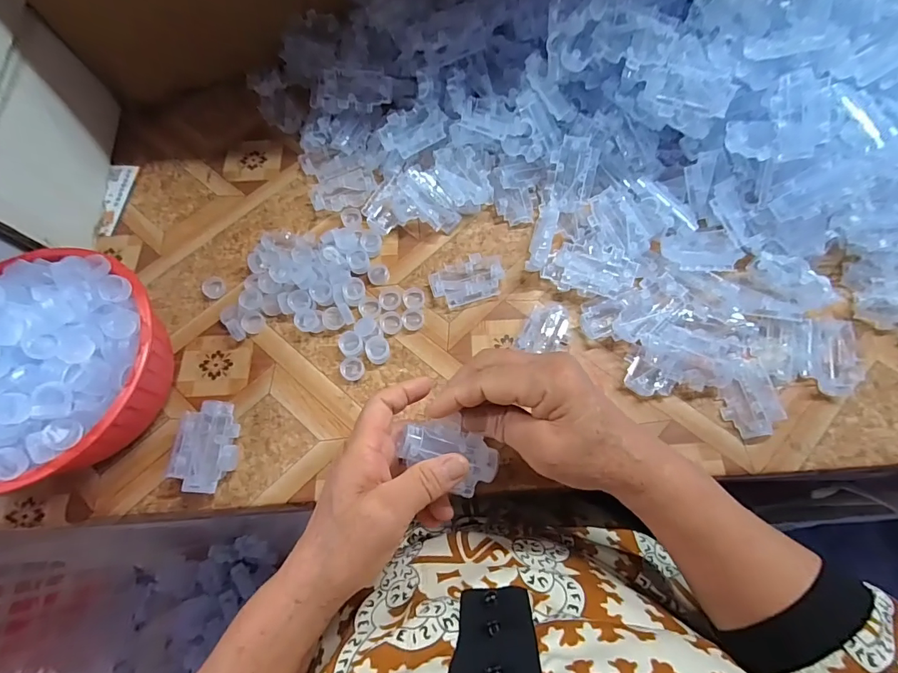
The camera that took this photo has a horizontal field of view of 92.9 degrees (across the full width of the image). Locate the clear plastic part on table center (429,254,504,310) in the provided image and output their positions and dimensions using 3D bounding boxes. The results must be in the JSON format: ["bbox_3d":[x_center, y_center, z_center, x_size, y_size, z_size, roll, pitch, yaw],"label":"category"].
[{"bbox_3d":[0.019,-0.053,0.404,0.069,0.013,0.041,-17,71,-6],"label":"clear plastic part on table center"}]

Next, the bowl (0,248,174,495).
[{"bbox_3d":[-0.298,0.027,0.330,0.152,0.102,0.169,2,70,1],"label":"bowl"}]

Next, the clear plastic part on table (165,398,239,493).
[{"bbox_3d":[-0.192,0.089,0.344,0.042,0.030,0.068,-4,70,-1],"label":"clear plastic part on table"}]

